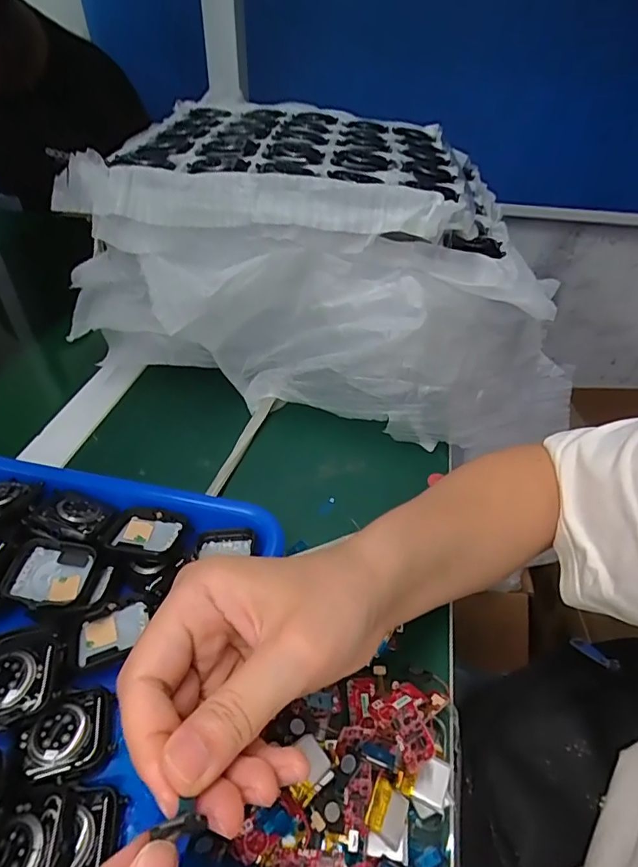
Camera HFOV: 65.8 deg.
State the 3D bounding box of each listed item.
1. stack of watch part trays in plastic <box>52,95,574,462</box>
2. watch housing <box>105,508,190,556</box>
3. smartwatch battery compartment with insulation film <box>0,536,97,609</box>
[{"bbox_3d":[0.014,-0.158,0.444,0.414,0.174,0.276,7,42,6],"label":"stack of watch part trays in plastic"},{"bbox_3d":[-0.102,0.059,0.294,0.040,0.013,0.035,7,42,6],"label":"watch housing"},{"bbox_3d":[-0.148,0.077,0.271,0.039,0.010,0.037,9,52,-5],"label":"smartwatch battery compartment with insulation film"}]

